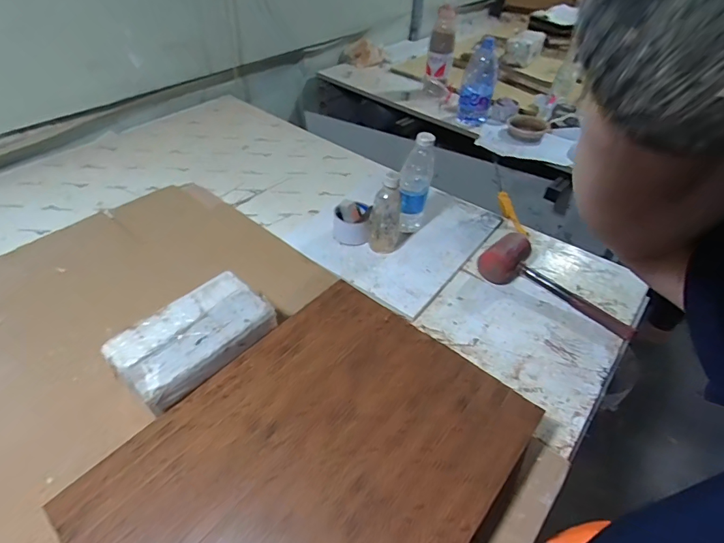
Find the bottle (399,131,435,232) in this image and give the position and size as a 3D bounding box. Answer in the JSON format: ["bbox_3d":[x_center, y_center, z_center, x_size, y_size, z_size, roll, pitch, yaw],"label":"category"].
[{"bbox_3d":[0.106,-0.171,0.822,0.063,0.212,0.058,7,44,4],"label":"bottle"}]

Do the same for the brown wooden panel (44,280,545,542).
[{"bbox_3d":[-0.056,0.213,0.473,0.348,0.017,0.451,32,51,27],"label":"brown wooden panel"}]

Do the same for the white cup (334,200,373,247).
[{"bbox_3d":[-0.021,-0.101,0.857,0.075,0.070,0.076,1,44,-1],"label":"white cup"}]

